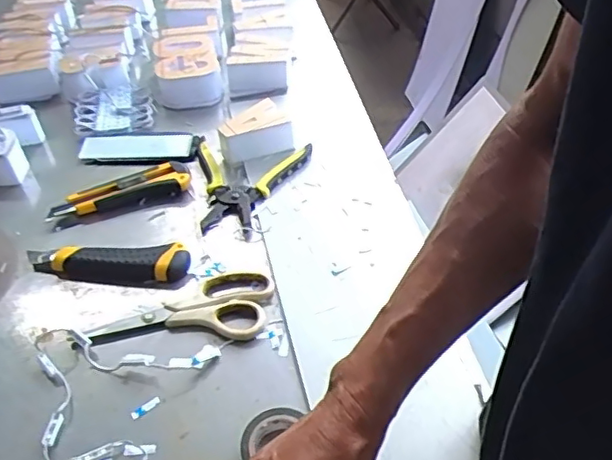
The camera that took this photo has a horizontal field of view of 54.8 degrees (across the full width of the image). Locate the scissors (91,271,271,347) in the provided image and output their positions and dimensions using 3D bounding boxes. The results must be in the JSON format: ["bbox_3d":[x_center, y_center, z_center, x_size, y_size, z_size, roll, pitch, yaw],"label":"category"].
[{"bbox_3d":[-0.119,0.073,0.568,0.166,0.010,0.078,-4,46,0],"label":"scissors"}]

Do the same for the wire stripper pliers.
[{"bbox_3d":[-0.081,-0.055,0.687,0.146,0.015,0.148,7,47,11],"label":"wire stripper pliers"}]

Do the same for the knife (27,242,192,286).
[{"bbox_3d":[-0.205,0.033,0.603,0.168,0.020,0.039,0,46,4],"label":"knife"}]

